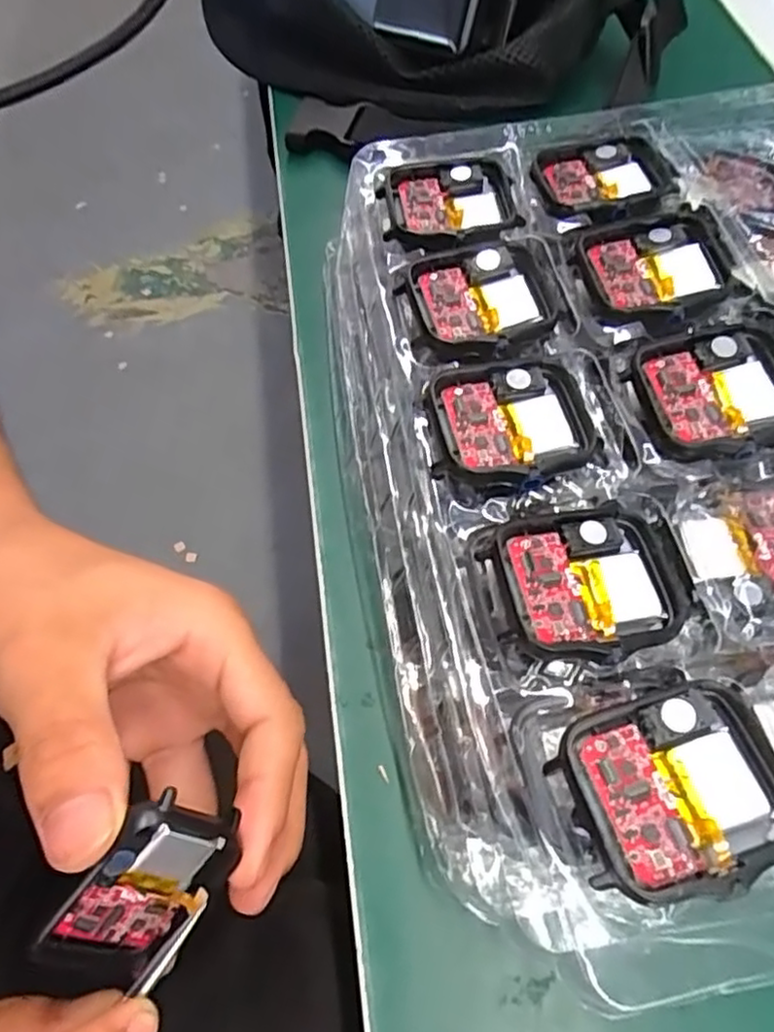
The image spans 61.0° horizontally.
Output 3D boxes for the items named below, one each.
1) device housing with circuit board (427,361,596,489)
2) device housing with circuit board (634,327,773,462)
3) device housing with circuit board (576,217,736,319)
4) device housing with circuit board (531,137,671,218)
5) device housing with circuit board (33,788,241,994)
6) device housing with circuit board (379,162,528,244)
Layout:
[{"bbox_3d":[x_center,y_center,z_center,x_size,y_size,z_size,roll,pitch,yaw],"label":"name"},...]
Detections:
[{"bbox_3d":[0.036,-0.027,0.185,0.045,0.005,0.039,-7,62,-2],"label":"device housing with circuit board"},{"bbox_3d":[0.097,-0.036,0.190,0.044,0.007,0.038,-11,62,-4],"label":"device housing with circuit board"},{"bbox_3d":[0.089,-0.082,0.212,0.045,0.006,0.037,-10,62,-4],"label":"device housing with circuit board"},{"bbox_3d":[0.077,-0.122,0.235,0.045,0.004,0.038,-5,62,-1],"label":"device housing with circuit board"},{"bbox_3d":[-0.060,0.095,0.162,0.050,0.035,0.007,-54,38,-1],"label":"device housing with circuit board"},{"bbox_3d":[0.022,-0.111,0.233,0.046,0.008,0.037,-7,62,-2],"label":"device housing with circuit board"}]

